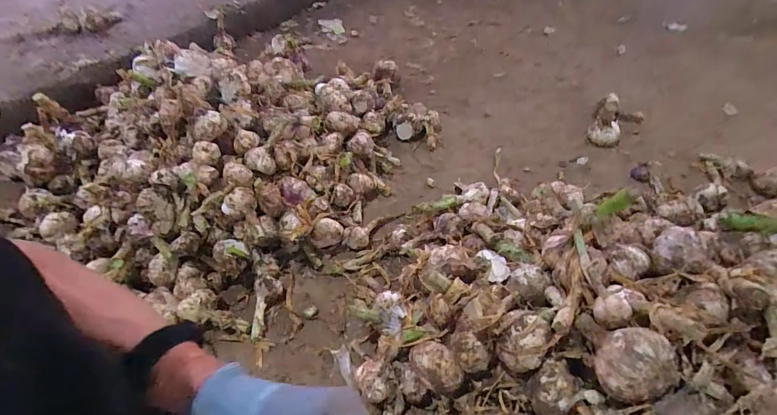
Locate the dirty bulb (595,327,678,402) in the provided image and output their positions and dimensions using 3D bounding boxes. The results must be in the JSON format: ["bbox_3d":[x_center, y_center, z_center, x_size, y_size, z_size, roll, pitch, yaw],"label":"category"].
[{"bbox_3d":[0.194,0.125,0.288,0.048,0.044,0.049,-2,49,2],"label":"dirty bulb"}]

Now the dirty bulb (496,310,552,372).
[{"bbox_3d":[0.125,0.125,0.342,0.042,0.041,0.047,35,59,29],"label":"dirty bulb"}]

